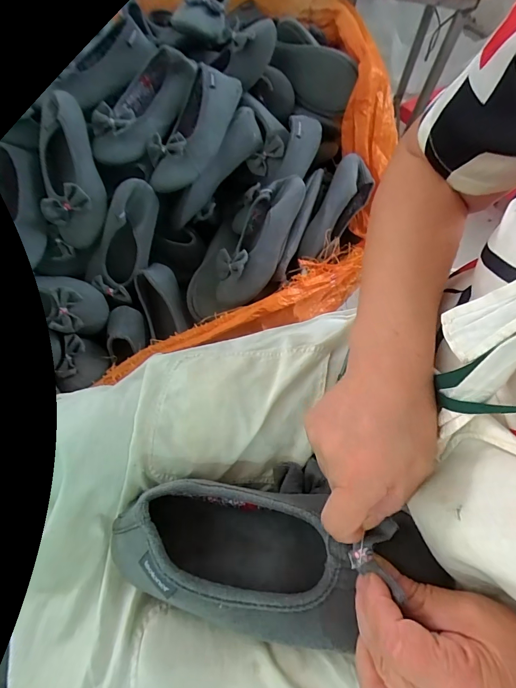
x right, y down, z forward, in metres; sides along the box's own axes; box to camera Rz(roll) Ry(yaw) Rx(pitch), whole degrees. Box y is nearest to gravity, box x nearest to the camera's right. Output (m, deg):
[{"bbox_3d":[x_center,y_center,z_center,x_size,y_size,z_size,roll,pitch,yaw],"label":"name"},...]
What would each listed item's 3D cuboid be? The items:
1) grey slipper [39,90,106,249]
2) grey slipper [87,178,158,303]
[{"bbox_3d":[-0.304,-0.282,0.602,0.090,0.057,0.232,-1,104,-5],"label":"grey slipper"},{"bbox_3d":[-0.231,-0.179,0.633,0.089,0.058,0.199,30,108,12],"label":"grey slipper"}]

